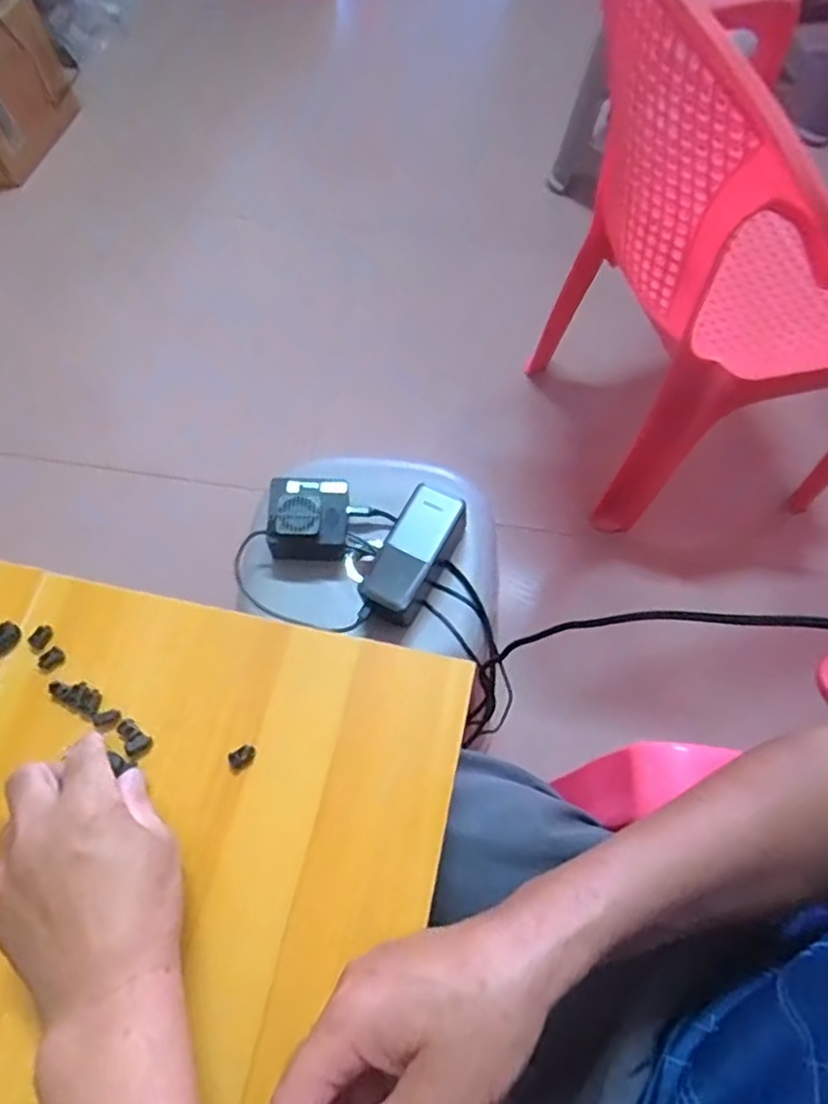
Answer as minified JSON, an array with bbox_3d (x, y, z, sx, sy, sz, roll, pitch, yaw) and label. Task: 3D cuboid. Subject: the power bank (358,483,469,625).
[{"bbox_3d":[0.000,0.004,0.639,0.056,0.051,0.127,27,69,12],"label":"power bank"}]

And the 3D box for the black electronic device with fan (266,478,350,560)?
[{"bbox_3d":[-0.106,-0.033,0.661,0.079,0.049,0.076,4,66,3],"label":"black electronic device with fan"}]

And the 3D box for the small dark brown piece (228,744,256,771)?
[{"bbox_3d":[-0.104,0.124,0.397,0.016,0.004,0.011,-26,68,-10],"label":"small dark brown piece"}]

